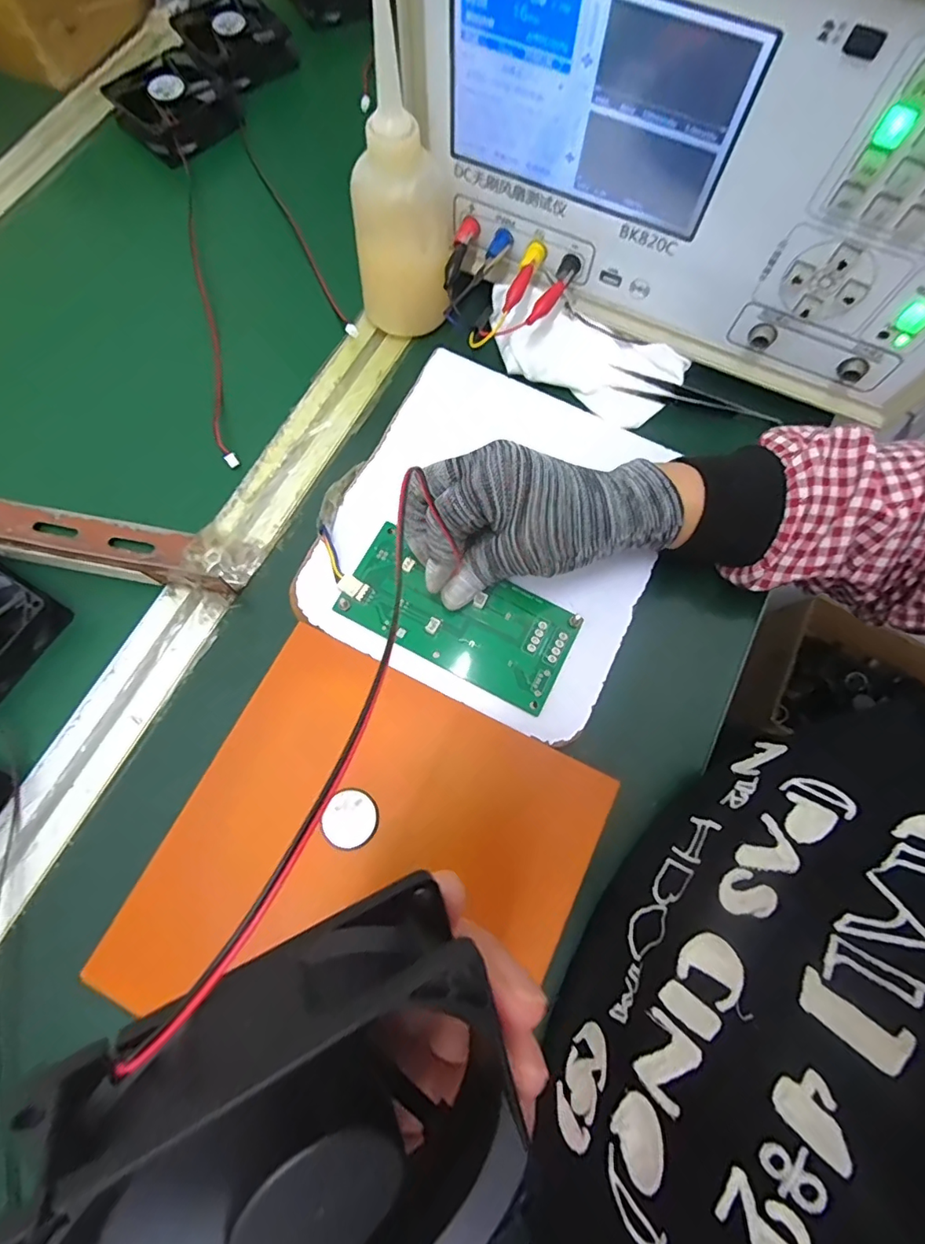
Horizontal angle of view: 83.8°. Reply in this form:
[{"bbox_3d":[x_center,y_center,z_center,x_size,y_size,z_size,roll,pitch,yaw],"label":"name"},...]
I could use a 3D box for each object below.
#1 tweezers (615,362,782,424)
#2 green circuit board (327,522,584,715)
[{"bbox_3d":[0.159,-0.155,0.355,0.114,0.005,0.018,14,74,5],"label":"tweezers"},{"bbox_3d":[-0.003,-0.003,0.305,0.134,0.006,0.065,24,75,4],"label":"green circuit board"}]

